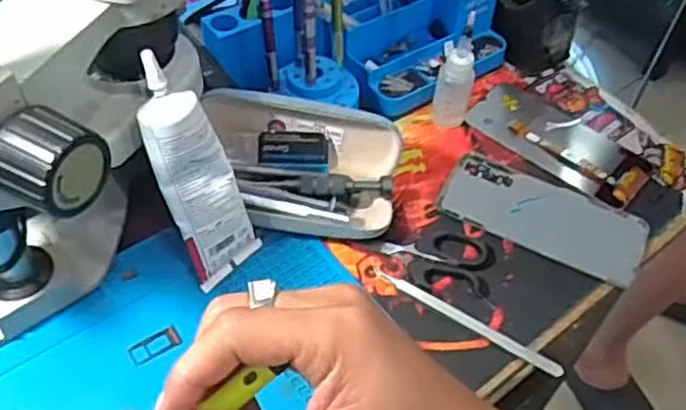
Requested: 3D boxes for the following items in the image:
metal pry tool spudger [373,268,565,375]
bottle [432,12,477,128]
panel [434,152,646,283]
[{"bbox_3d":[0.087,0.082,0.506,0.145,0.004,0.011,26,52,16],"label":"metal pry tool spudger"},{"bbox_3d":[0.097,-0.107,0.597,0.031,0.108,0.025,12,49,4],"label":"bottle"},{"bbox_3d":[0.163,0.007,0.574,0.159,0.008,0.072,24,51,14],"label":"panel"}]

